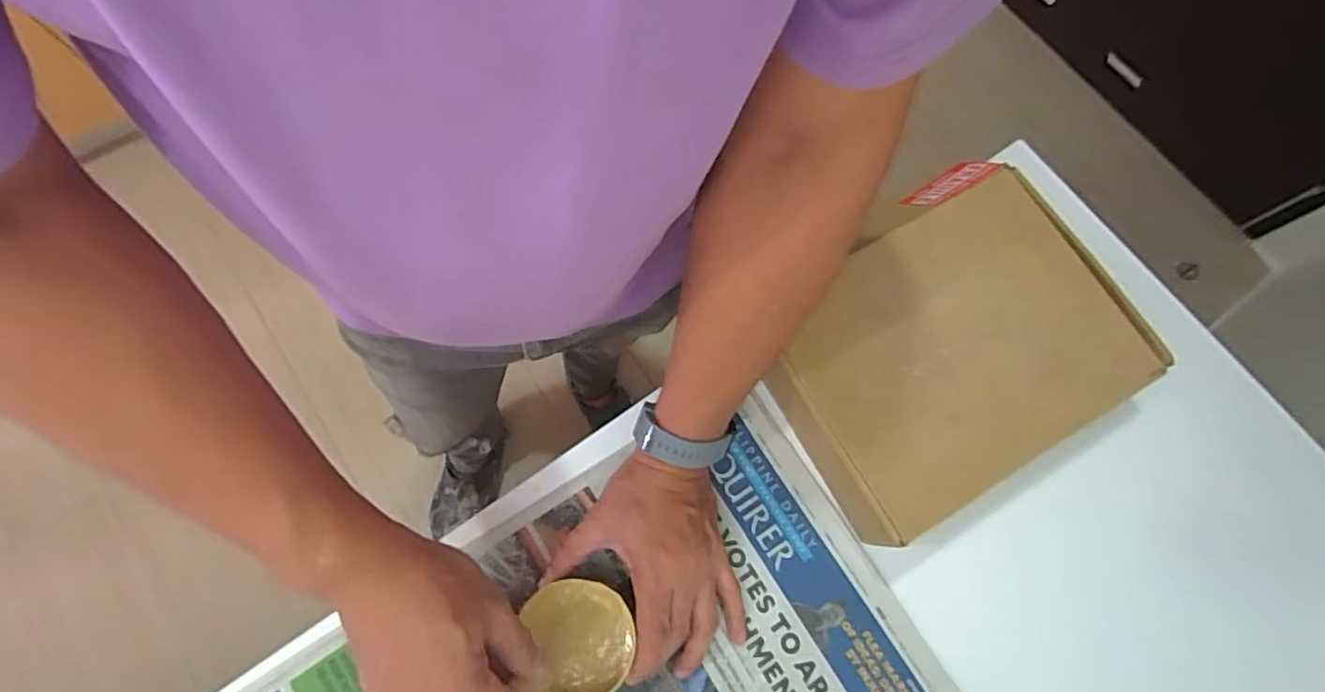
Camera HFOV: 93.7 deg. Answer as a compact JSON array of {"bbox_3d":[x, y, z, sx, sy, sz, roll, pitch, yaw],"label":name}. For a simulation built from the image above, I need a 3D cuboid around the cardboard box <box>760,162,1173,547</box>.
[{"bbox_3d":[0.217,-0.008,0.493,0.264,0.080,0.218,-29,76,-11],"label":"cardboard box"}]

